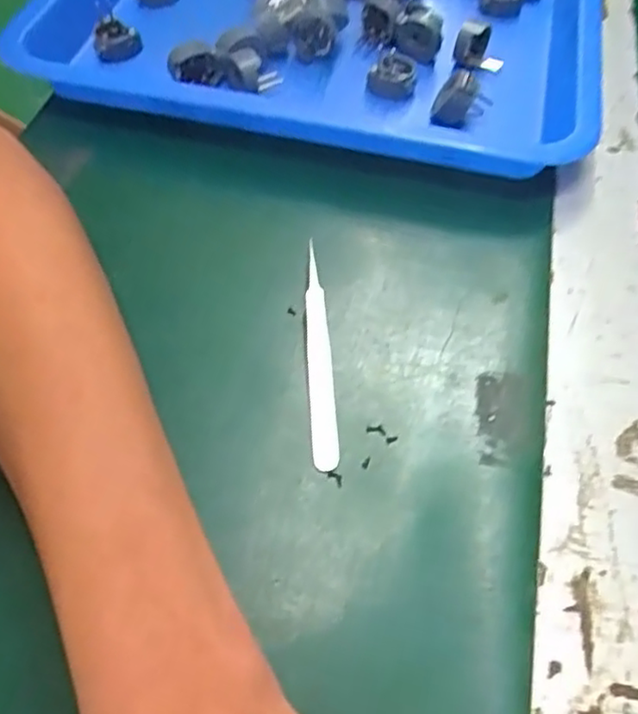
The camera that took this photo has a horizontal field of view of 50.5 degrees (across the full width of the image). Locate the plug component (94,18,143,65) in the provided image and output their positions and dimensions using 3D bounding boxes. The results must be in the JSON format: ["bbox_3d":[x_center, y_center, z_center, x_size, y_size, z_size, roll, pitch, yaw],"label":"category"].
[{"bbox_3d":[-0.124,-0.193,0.416,0.025,0.018,0.018,-24,59,-18],"label":"plug component"}]

